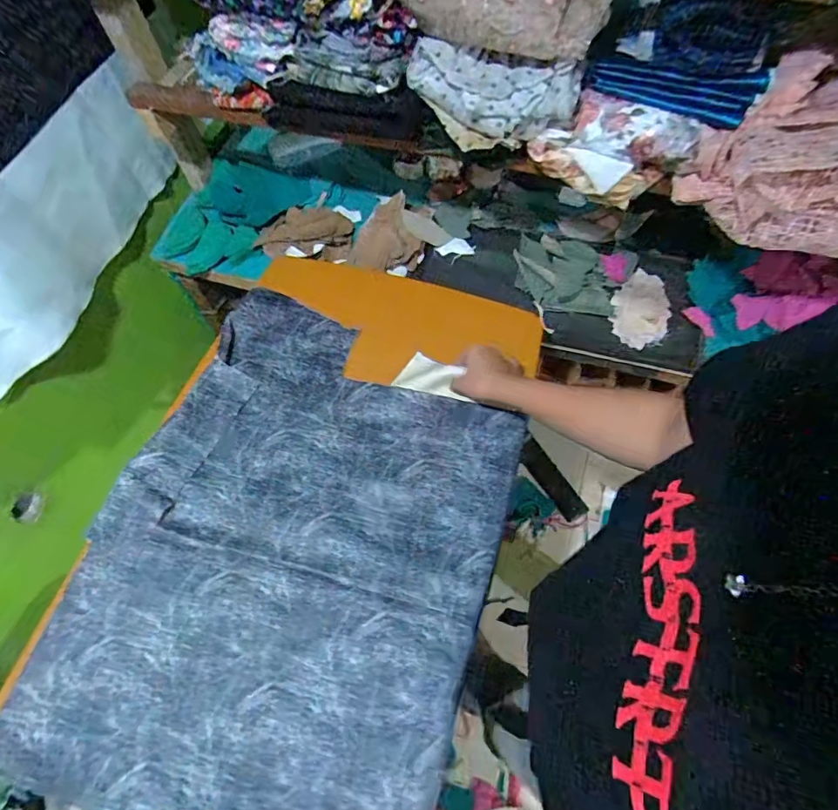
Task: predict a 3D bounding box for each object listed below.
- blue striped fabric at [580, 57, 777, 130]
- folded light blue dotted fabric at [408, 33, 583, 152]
[{"bbox_3d":[0.301,-0.377,0.589,0.195,0.048,0.040,15,64,9],"label":"blue striped fabric"},{"bbox_3d":[0.089,-0.387,0.631,0.207,0.104,0.046,11,63,7],"label":"folded light blue dotted fabric"}]

